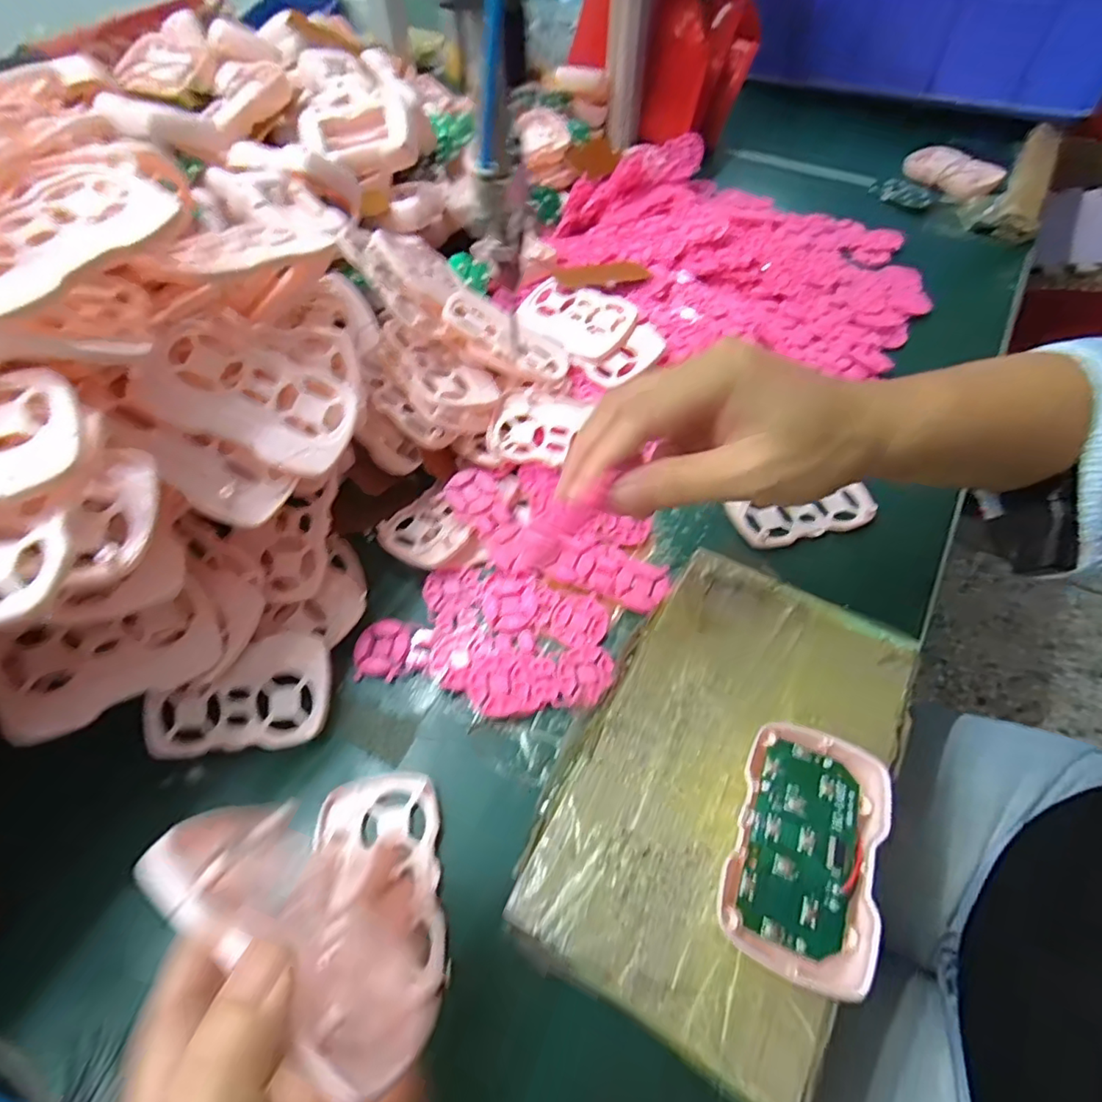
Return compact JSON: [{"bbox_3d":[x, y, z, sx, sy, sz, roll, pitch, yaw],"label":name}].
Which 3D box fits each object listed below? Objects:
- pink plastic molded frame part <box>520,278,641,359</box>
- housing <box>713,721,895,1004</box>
[{"bbox_3d":[0.016,-0.172,0.407,0.089,0.005,0.055,30,78,24],"label":"pink plastic molded frame part"},{"bbox_3d":[0.101,0.118,0.223,0.055,0.020,0.088,20,59,13],"label":"housing"}]

